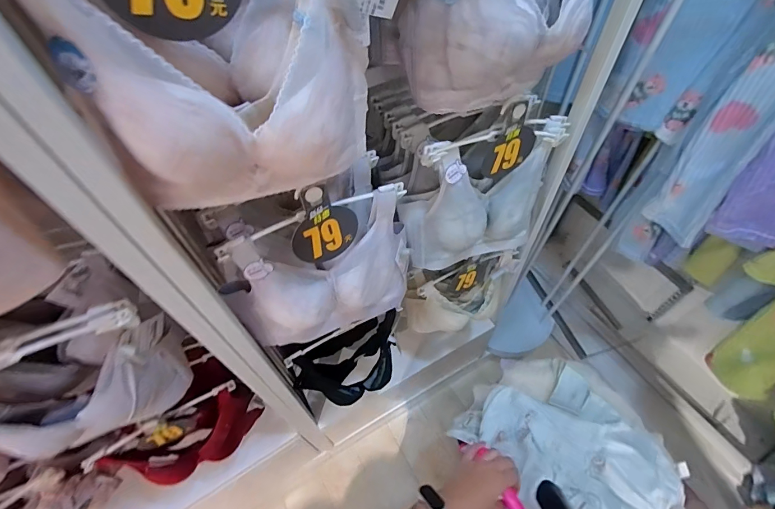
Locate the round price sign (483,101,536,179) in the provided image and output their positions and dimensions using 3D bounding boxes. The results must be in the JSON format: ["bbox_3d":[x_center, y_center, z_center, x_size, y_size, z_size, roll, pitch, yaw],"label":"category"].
[{"bbox_3d":[0.194,-0.176,0.597,0.091,0.131,0.011,-26,59,-15],"label":"round price sign"}]

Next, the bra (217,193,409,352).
[{"bbox_3d":[-0.098,0.037,0.626,0.304,0.275,0.093,-23,58,-13],"label":"bra"}]

